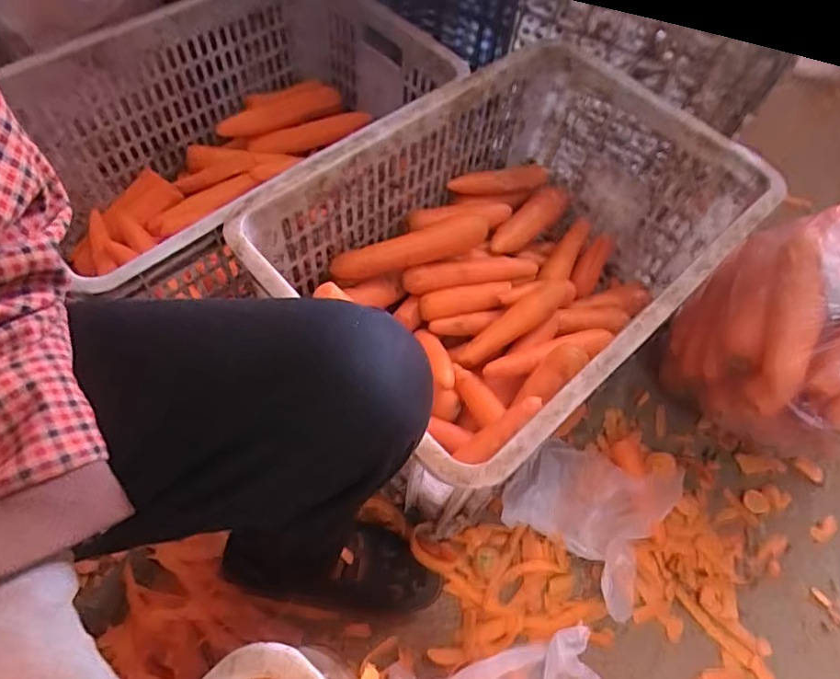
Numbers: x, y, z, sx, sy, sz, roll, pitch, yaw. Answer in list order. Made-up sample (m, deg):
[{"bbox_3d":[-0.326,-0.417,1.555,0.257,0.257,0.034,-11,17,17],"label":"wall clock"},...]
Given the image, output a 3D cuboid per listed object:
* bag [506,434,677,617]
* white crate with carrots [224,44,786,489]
[{"bbox_3d":[0.198,0.206,0.644,0.169,0.055,0.167,26,62,10],"label":"bag"},{"bbox_3d":[0.127,-0.113,0.662,0.586,0.214,0.358,-38,70,-22],"label":"white crate with carrots"}]

